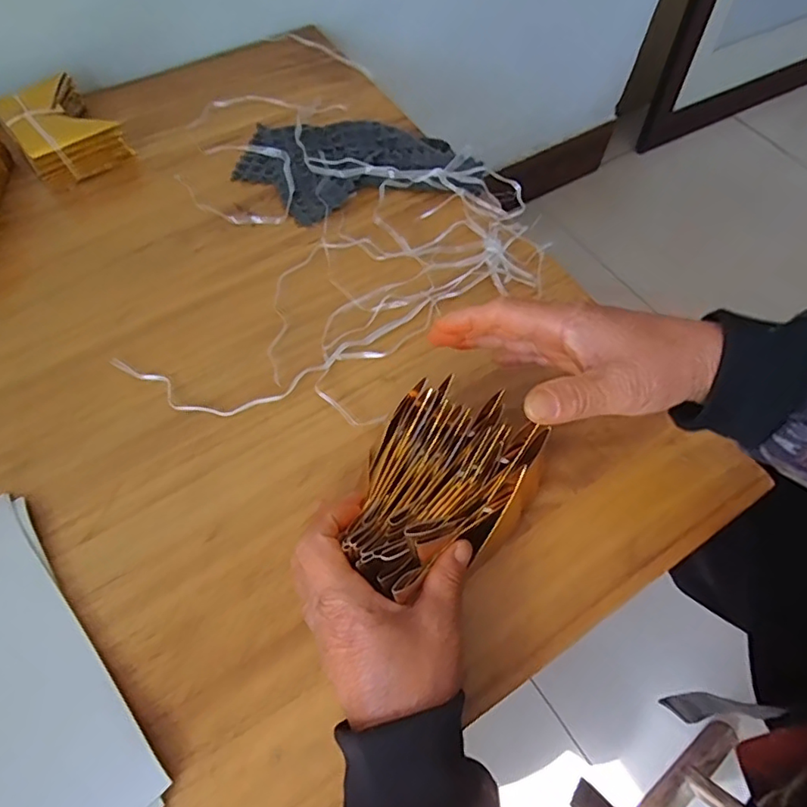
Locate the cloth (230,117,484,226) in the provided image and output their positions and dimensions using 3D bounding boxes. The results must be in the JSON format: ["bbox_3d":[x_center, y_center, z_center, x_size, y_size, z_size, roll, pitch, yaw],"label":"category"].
[{"bbox_3d":[-0.046,-0.231,0.517,0.207,0.023,0.129,-11,63,-7],"label":"cloth"}]

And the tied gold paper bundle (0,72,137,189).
[{"bbox_3d":[-0.314,-0.251,0.512,0.079,0.040,0.114,-36,68,-18],"label":"tied gold paper bundle"}]

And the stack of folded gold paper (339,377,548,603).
[{"bbox_3d":[0.021,0.051,0.321,0.093,0.049,0.121,26,65,13],"label":"stack of folded gold paper"}]

